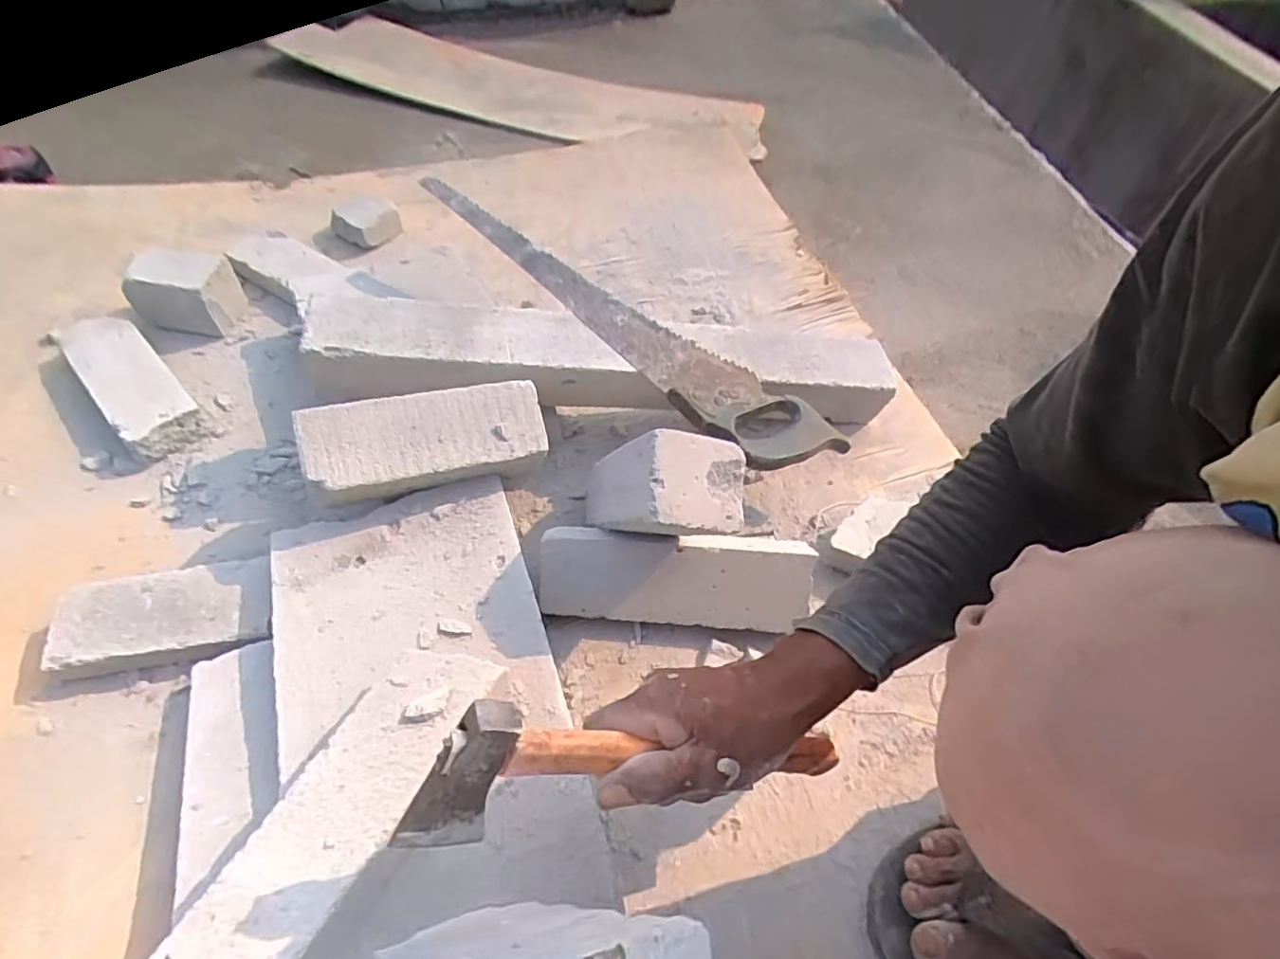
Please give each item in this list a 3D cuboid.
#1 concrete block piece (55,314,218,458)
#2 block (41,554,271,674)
[{"bbox_3d":[-0.577,-0.117,0.703,0.255,0.052,0.077,39,62,24],"label":"concrete block piece"},{"bbox_3d":[-0.404,0.123,0.542,0.170,0.046,0.083,-7,54,-9],"label":"block"}]

